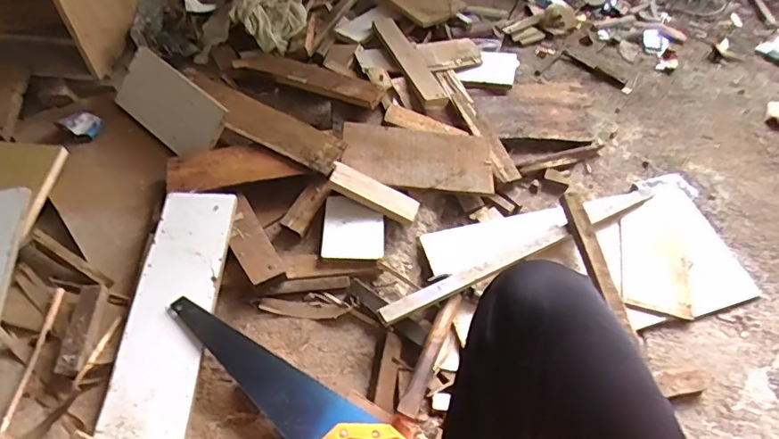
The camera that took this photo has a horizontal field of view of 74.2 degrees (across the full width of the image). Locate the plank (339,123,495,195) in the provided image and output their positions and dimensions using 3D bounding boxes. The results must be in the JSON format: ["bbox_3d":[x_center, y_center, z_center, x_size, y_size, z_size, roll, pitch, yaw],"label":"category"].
[{"bbox_3d":[0.057,-0.121,0.983,0.286,0.021,0.123,7,74,-8],"label":"plank"}]

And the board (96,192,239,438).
[{"bbox_3d":[-0.334,0.131,0.792,0.127,0.011,0.399,2,59,-1],"label":"board"}]

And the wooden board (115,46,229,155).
[{"bbox_3d":[-0.444,-0.230,1.033,0.273,0.137,0.014,36,18,16],"label":"wooden board"}]

